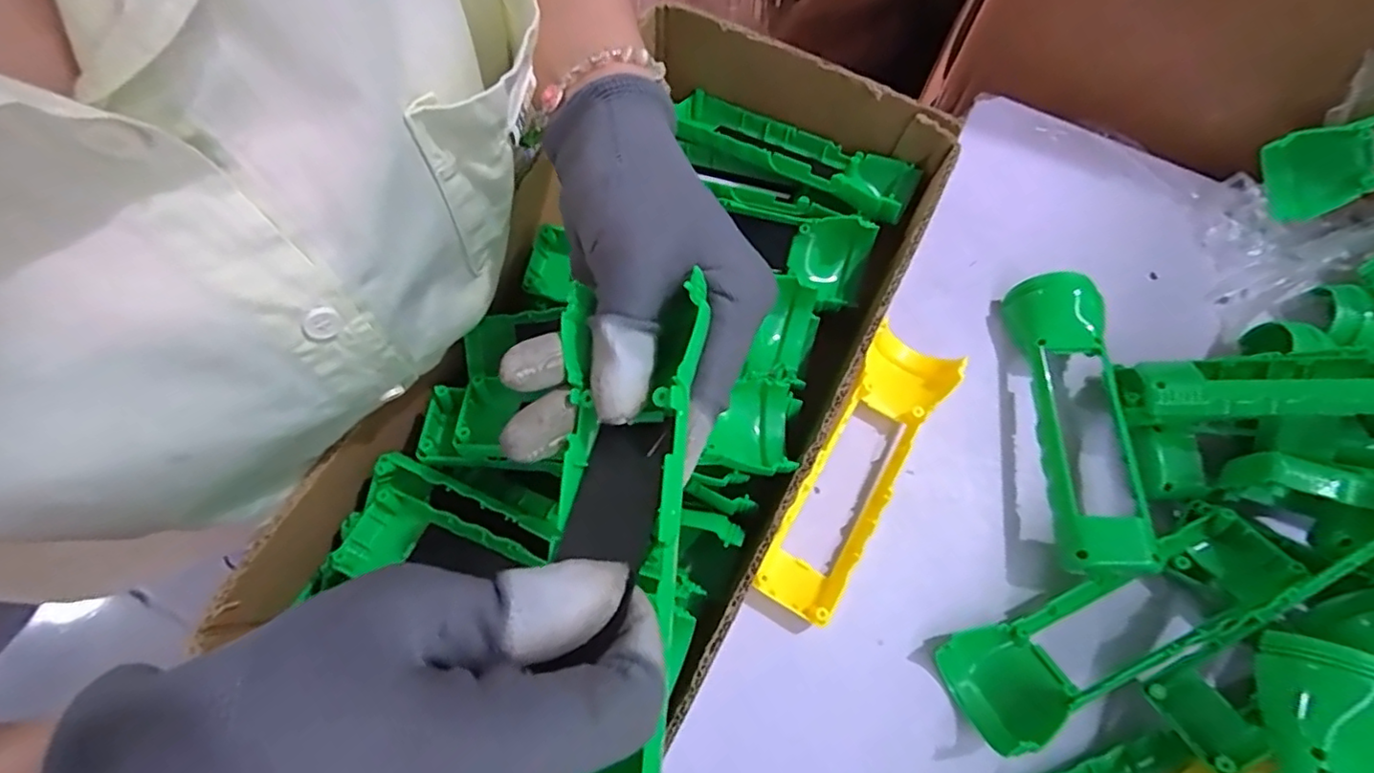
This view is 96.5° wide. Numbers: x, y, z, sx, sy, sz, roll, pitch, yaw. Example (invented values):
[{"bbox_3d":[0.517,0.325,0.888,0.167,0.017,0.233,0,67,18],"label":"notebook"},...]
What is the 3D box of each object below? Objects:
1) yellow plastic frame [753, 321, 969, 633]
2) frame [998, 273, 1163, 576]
[{"bbox_3d":[0.093,0.041,0.327,0.047,0.027,0.169,28,72,9],"label":"yellow plastic frame"},{"bbox_3d":[0.208,0.015,0.329,0.049,0.046,0.166,3,70,0],"label":"frame"}]

